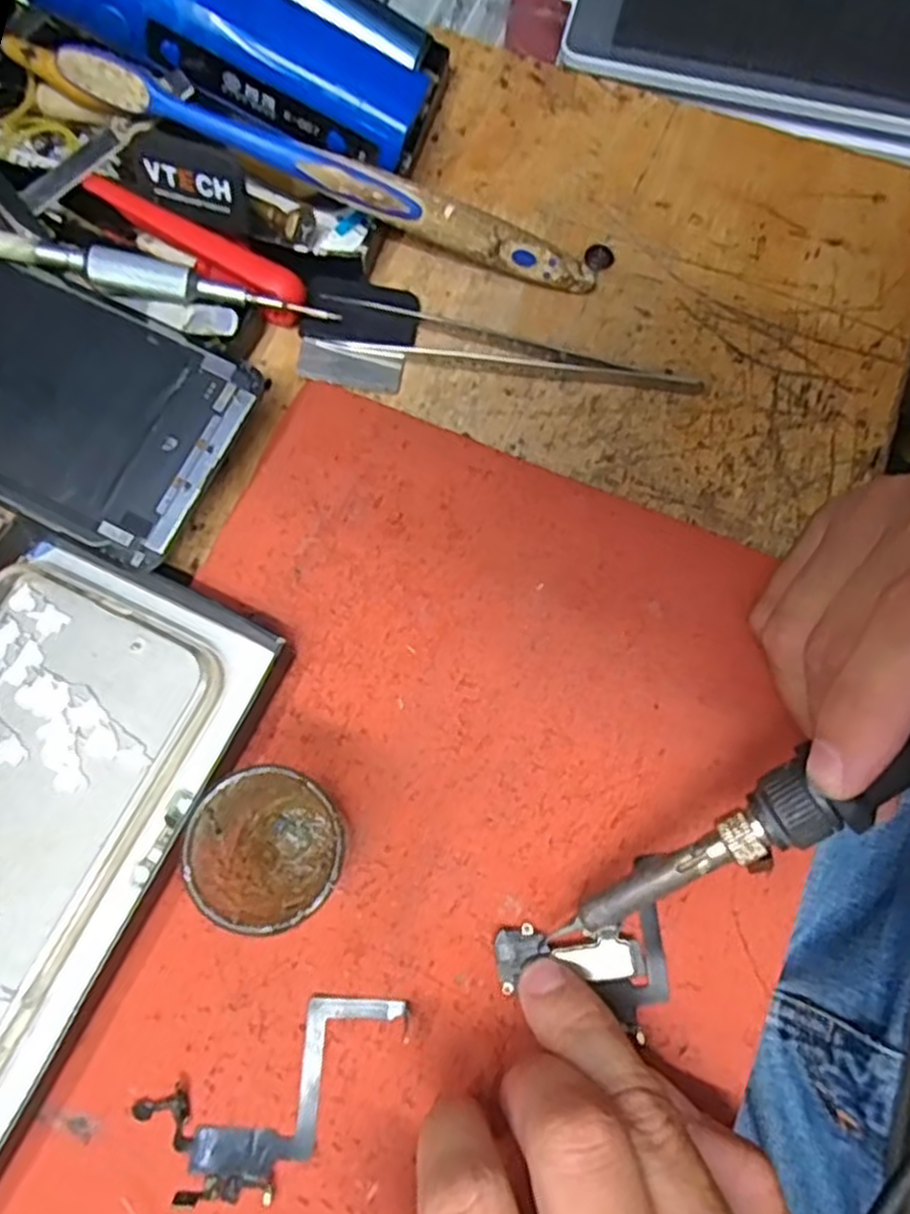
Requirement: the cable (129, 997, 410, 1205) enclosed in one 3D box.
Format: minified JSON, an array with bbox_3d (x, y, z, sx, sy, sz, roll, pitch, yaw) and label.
[{"bbox_3d":[-0.044,0.128,0.202,0.071,0.004,0.033,-28,76,-10],"label":"cable"}]

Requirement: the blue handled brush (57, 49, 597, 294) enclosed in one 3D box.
[{"bbox_3d":[-0.037,-0.143,0.258,0.179,0.011,0.011,18,73,-10],"label":"blue handled brush"}]

